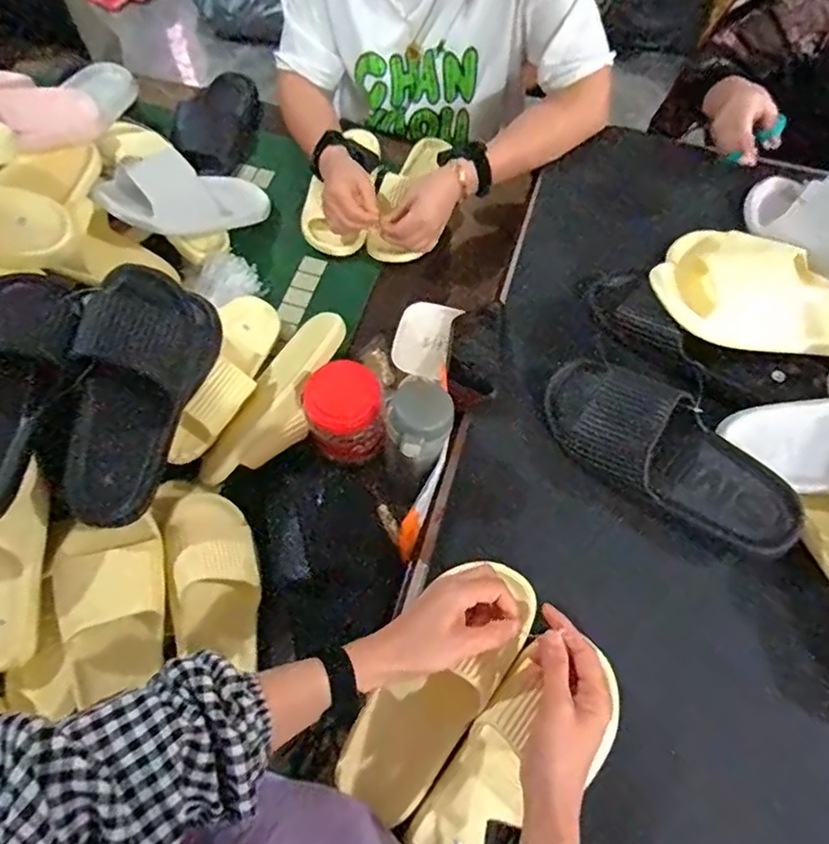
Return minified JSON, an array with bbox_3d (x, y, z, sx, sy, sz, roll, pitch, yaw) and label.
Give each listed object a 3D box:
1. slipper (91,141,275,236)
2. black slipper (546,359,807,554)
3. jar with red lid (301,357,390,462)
[{"bbox_3d":[-0.324,-0.327,0.837,0.090,0.084,0.246,43,36,18],"label":"slipper"},{"bbox_3d":[0.271,0.027,0.623,0.277,0.066,0.107,32,69,14],"label":"black slipper"},{"bbox_3d":[-0.082,-0.009,0.696,0.092,0.123,0.094,-14,65,-6],"label":"jar with red lid"}]

